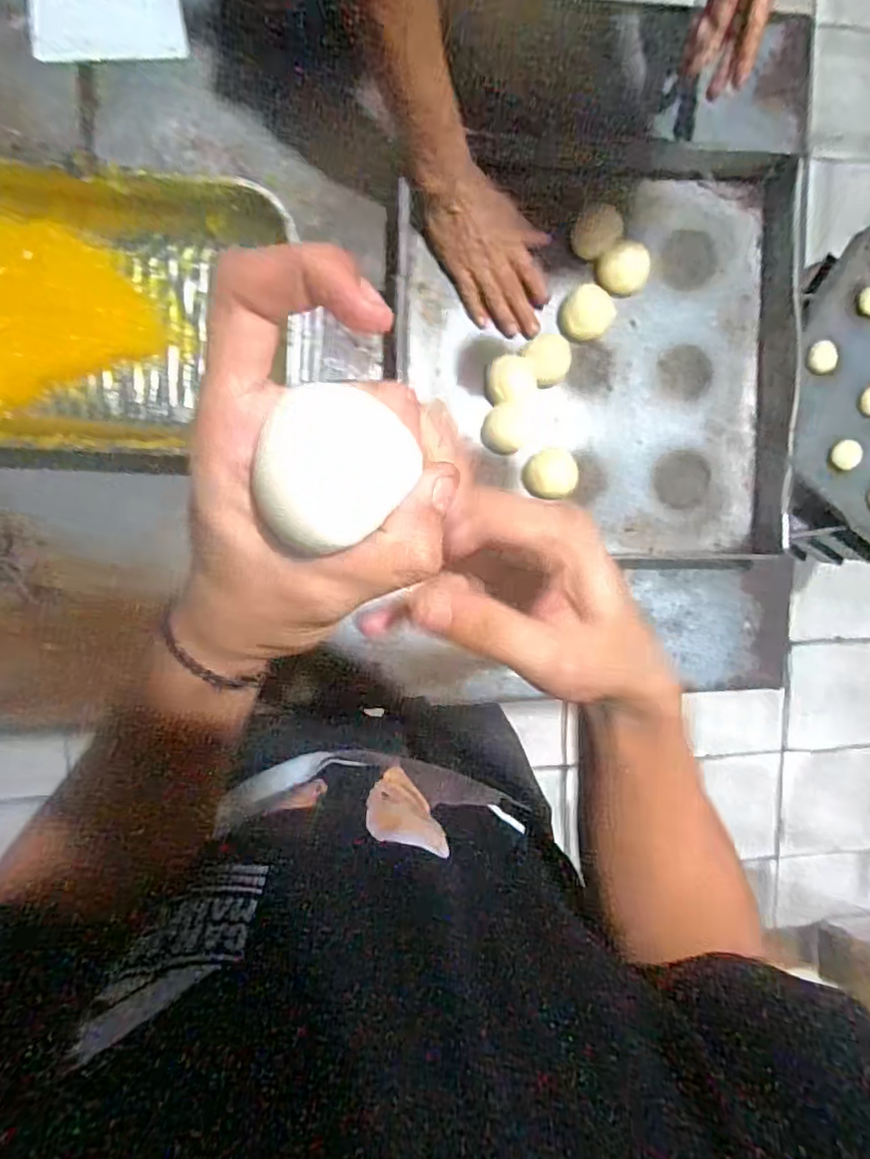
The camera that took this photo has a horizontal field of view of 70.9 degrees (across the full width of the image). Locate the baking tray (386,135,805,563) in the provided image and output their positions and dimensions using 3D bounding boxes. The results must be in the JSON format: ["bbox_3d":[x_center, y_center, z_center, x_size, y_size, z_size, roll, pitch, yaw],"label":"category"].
[{"bbox_3d":[0.195,-0.269,0.728,0.486,0.046,0.478,4,95,-7],"label":"baking tray"}]

